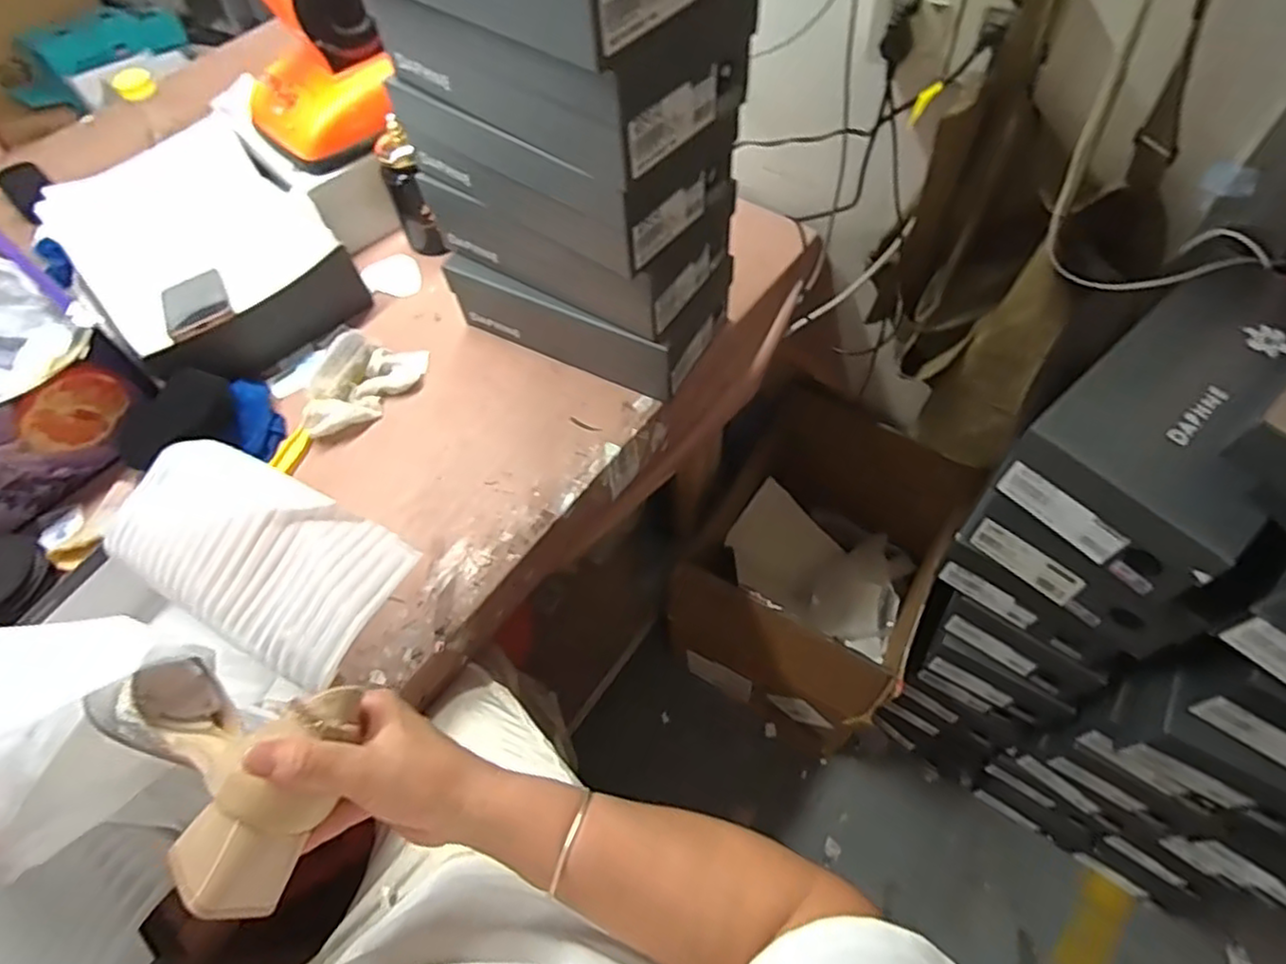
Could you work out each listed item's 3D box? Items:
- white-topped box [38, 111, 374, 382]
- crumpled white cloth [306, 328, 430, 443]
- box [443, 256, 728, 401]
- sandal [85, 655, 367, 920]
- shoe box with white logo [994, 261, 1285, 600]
[{"bbox_3d":[-0.556,-0.286,0.882,0.333,0.130,0.266,37,68,23],"label":"white-topped box"},{"bbox_3d":[-0.337,-0.112,0.814,0.120,0.035,0.148,11,60,10],"label":"crumpled white cloth"},{"bbox_3d":[-0.070,-0.220,0.825,0.306,0.096,0.147,24,63,17],"label":"box"},{"bbox_3d":[-0.241,0.151,0.412,0.173,0.079,0.116,23,62,35],"label":"sandal"},{"bbox_3d":[0.466,-0.056,0.589,0.283,0.094,0.165,-38,64,-18],"label":"shoe box with white logo"}]

